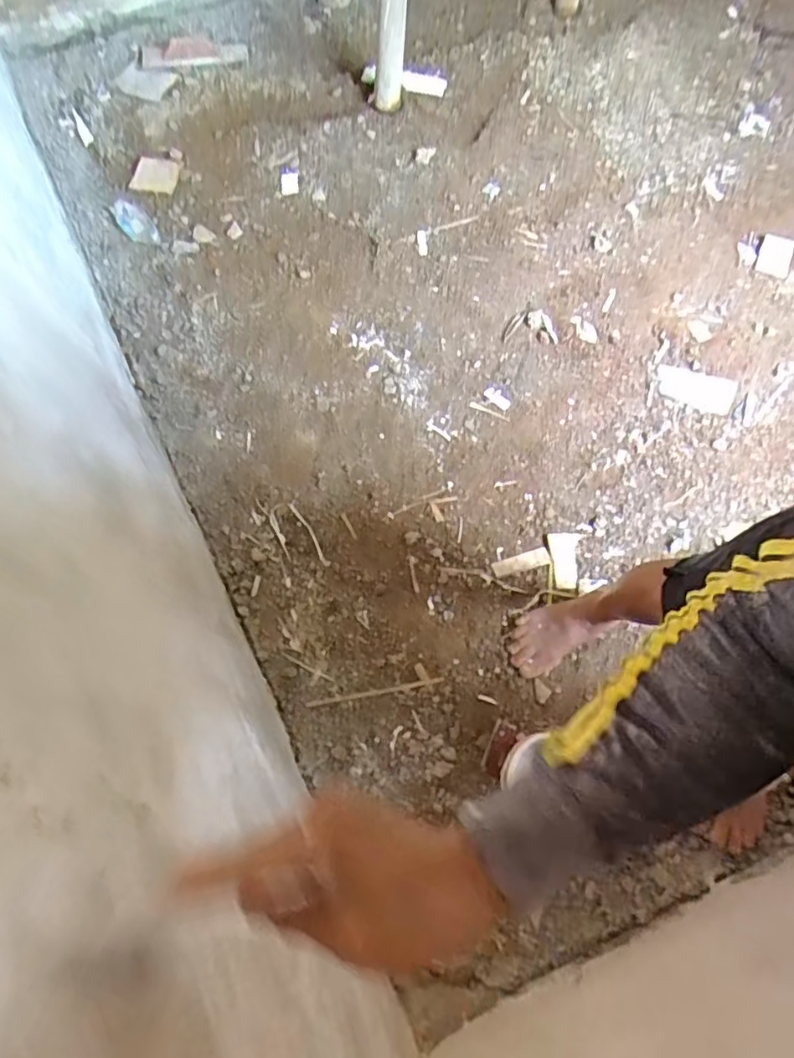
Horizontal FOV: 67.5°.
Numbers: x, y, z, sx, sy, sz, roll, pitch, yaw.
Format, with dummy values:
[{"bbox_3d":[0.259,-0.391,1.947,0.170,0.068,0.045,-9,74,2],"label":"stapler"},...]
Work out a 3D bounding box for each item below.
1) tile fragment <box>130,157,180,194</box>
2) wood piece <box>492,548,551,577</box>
[{"bbox_3d":[-0.656,-0.963,1.616,0.120,0.016,0.121,4,68,3],"label":"tile fragment"},{"bbox_3d":[0.260,0.070,1.242,0.121,0.012,0.037,-14,68,-4],"label":"wood piece"}]

